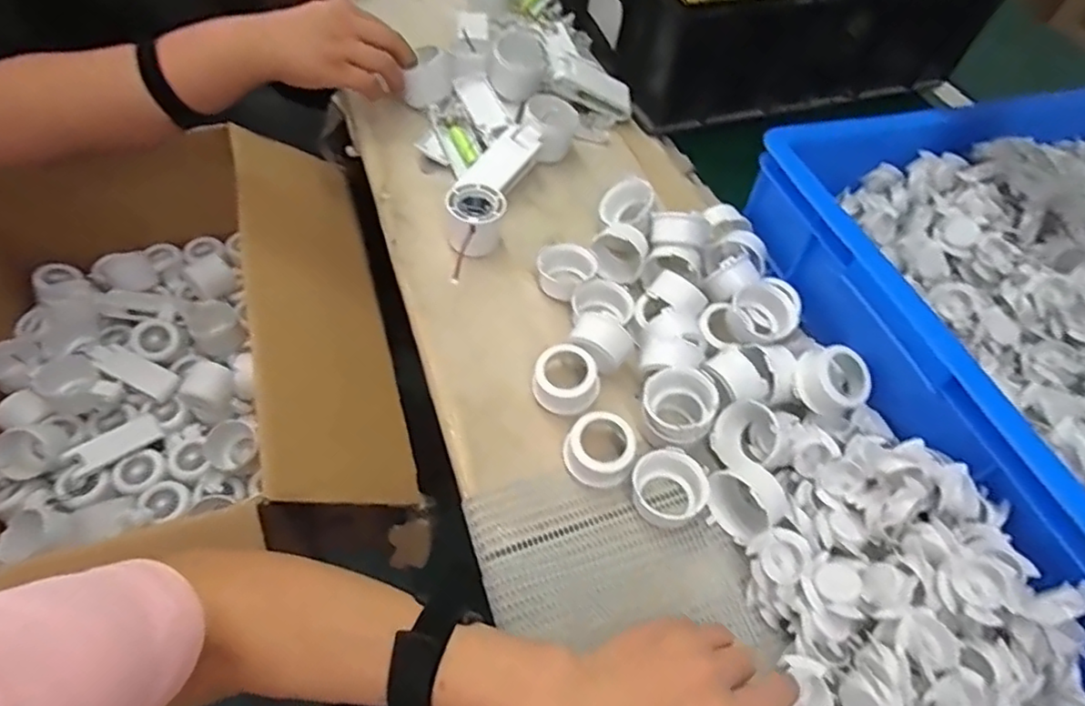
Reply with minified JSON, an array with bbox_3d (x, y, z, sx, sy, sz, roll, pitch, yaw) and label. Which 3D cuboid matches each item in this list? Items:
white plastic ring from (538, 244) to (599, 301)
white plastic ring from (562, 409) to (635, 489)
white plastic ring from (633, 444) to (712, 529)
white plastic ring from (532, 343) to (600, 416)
[{"bbox_3d":[0.021,-0.076,0.561,0.052,0.023,0.058,39,61,21],"label":"white plastic ring"},{"bbox_3d":[0.042,0.073,0.458,0.050,0.031,0.051,2,55,-3],"label":"white plastic ring"},{"bbox_3d":[0.092,0.100,0.448,0.052,0.030,0.053,2,55,-3],"label":"white plastic ring"},{"bbox_3d":[0.018,0.023,0.489,0.047,0.032,0.049,2,55,-3],"label":"white plastic ring"}]

